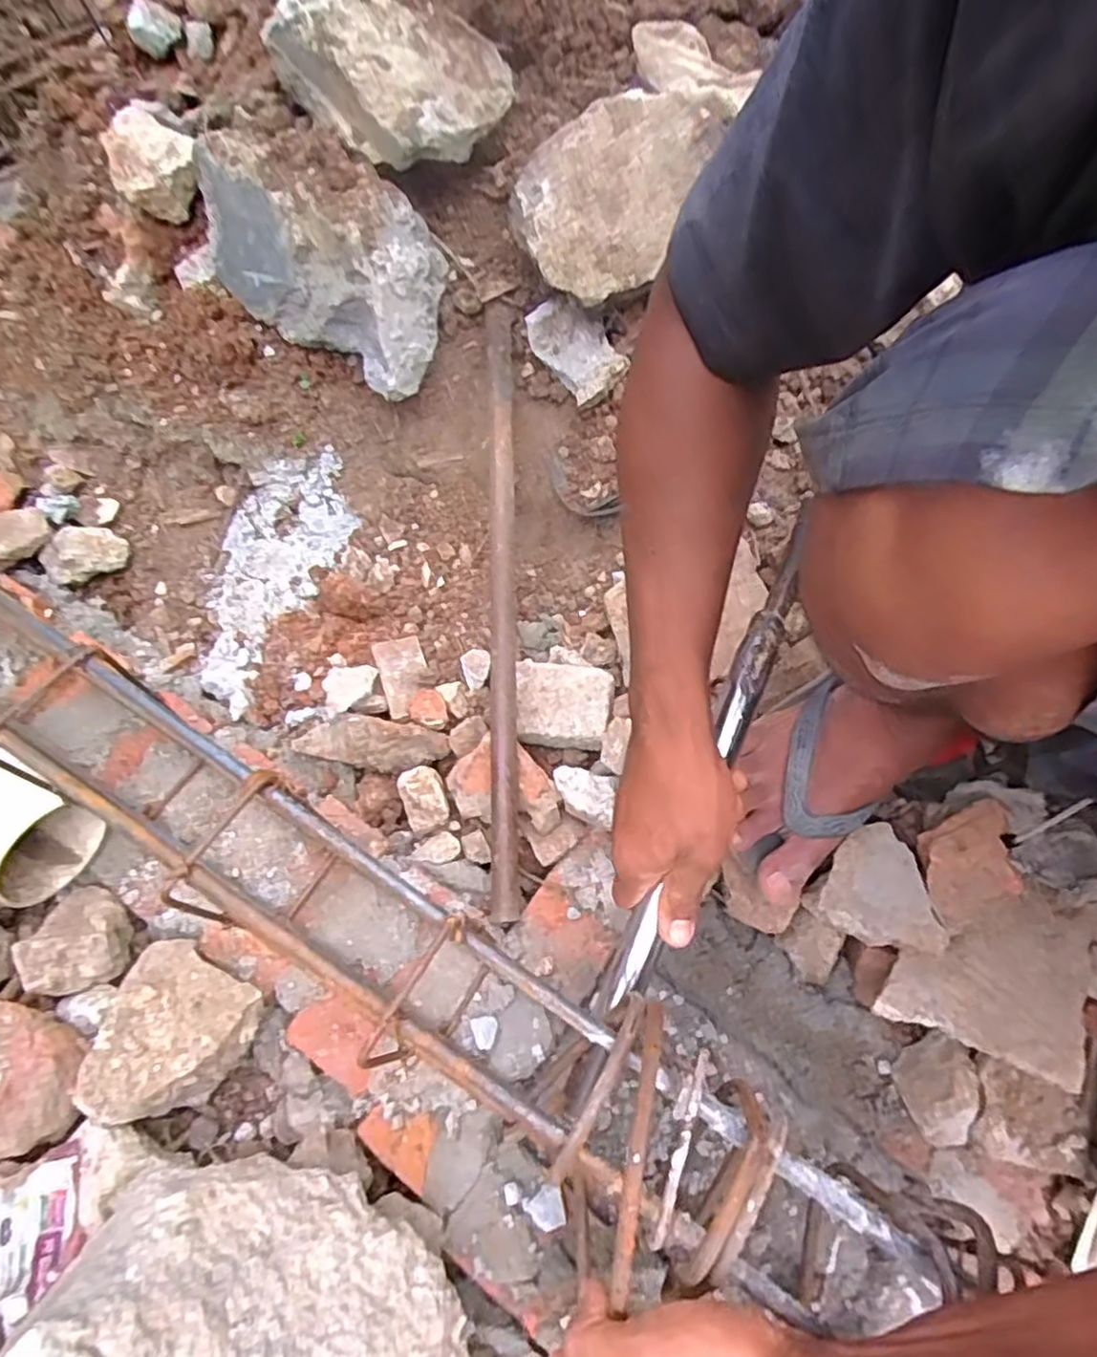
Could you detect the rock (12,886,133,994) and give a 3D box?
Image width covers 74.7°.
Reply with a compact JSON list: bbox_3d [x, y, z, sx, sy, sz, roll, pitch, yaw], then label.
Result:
[{"bbox_3d":[-0.354,0.196,0.539,0.074,0.043,0.073,1,62,-2],"label":"rock"}]

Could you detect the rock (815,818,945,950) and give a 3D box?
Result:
[{"bbox_3d":[0.236,0.156,0.528,0.067,0.031,0.089,-8,63,-7],"label":"rock"}]

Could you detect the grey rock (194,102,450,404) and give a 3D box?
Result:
[{"bbox_3d":[-0.207,-0.398,0.659,0.242,0.140,0.120,30,65,13],"label":"grey rock"}]

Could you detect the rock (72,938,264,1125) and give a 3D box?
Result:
[{"bbox_3d":[-0.273,0.253,0.511,0.100,0.045,0.108,1,62,-2],"label":"rock"}]

